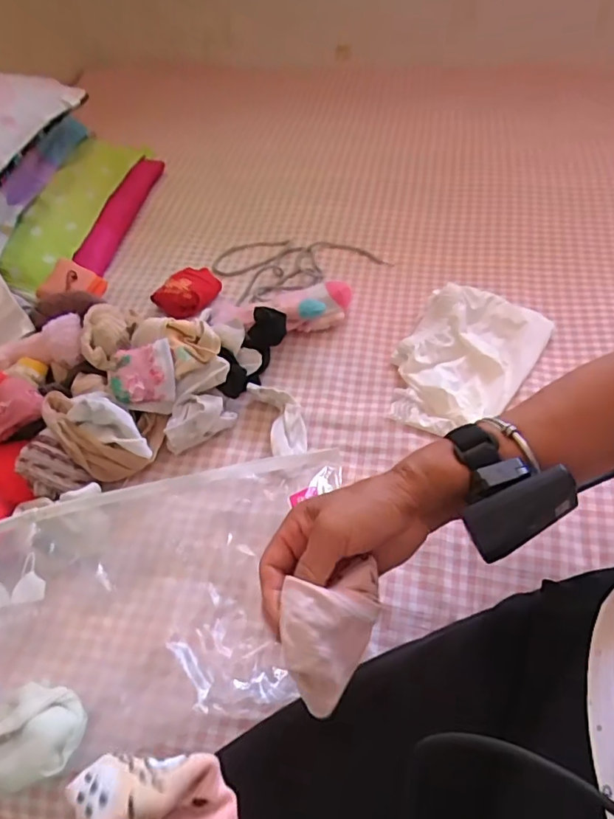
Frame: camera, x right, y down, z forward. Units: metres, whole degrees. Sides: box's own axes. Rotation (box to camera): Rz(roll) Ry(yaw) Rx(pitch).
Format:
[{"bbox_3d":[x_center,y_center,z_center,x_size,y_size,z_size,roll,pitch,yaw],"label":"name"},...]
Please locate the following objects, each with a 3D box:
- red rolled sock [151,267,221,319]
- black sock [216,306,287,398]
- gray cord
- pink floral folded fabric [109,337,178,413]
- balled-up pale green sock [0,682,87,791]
[{"bbox_3d":[-0.171,-0.176,0.776,0.067,0.037,0.097,21,56,22],"label":"red rolled sock"},{"bbox_3d":[-0.068,-0.067,0.668,0.052,0.062,0.138,17,55,19],"label":"black sock"},{"bbox_3d":[-0.016,-0.231,0.830,0.255,0.030,0.139,-12,51,-4],"label":"gray cord"},{"bbox_3d":[-0.184,-0.037,0.595,0.069,0.028,0.077,-1,88,-21],"label":"pink floral folded fabric"},{"bbox_3d":[-0.219,0.263,0.432,0.073,0.037,0.068,-3,51,4],"label":"balled-up pale green sock"}]

